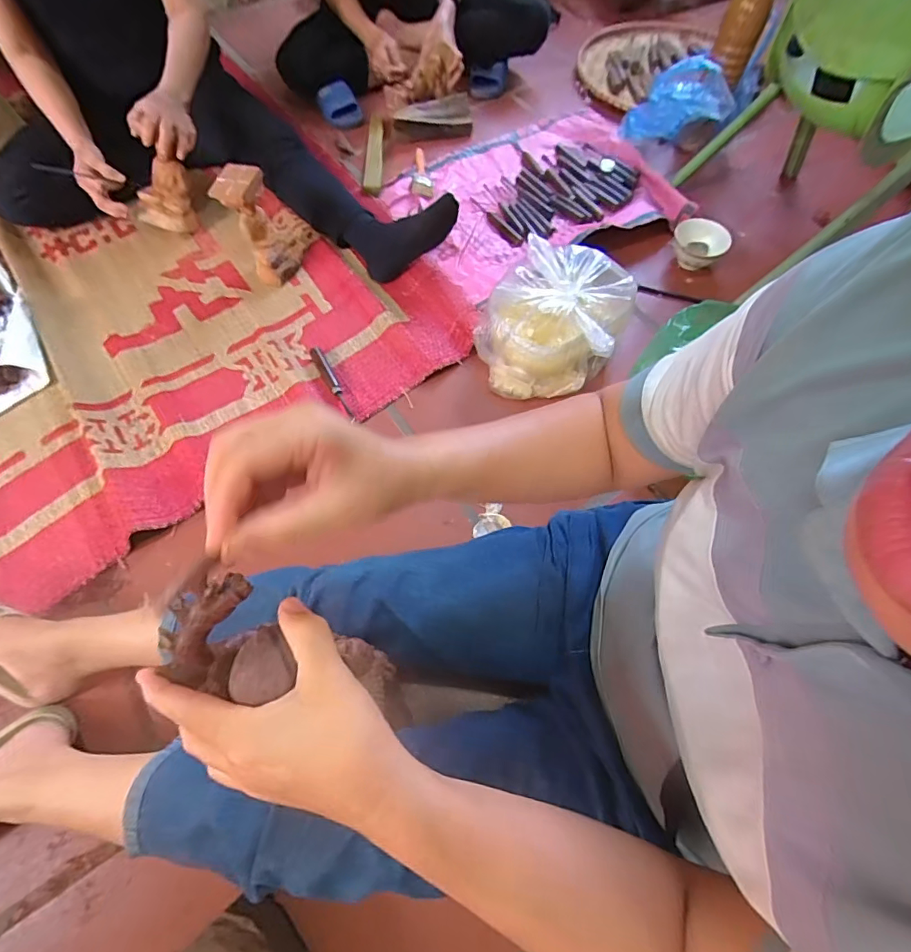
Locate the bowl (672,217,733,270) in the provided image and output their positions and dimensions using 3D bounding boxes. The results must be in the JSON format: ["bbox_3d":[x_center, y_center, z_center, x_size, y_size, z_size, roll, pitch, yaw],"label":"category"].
[{"bbox_3d":[0.481,-0.453,0.919,0.101,0.059,0.101,0,63,0],"label":"bowl"}]

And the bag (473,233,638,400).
[{"bbox_3d":[0.170,-0.269,0.804,0.217,0.125,0.257,27,66,11],"label":"bag"}]

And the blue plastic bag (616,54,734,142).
[{"bbox_3d":[0.480,-0.788,0.995,0.078,0.160,0.233,-35,68,-16],"label":"blue plastic bag"}]

